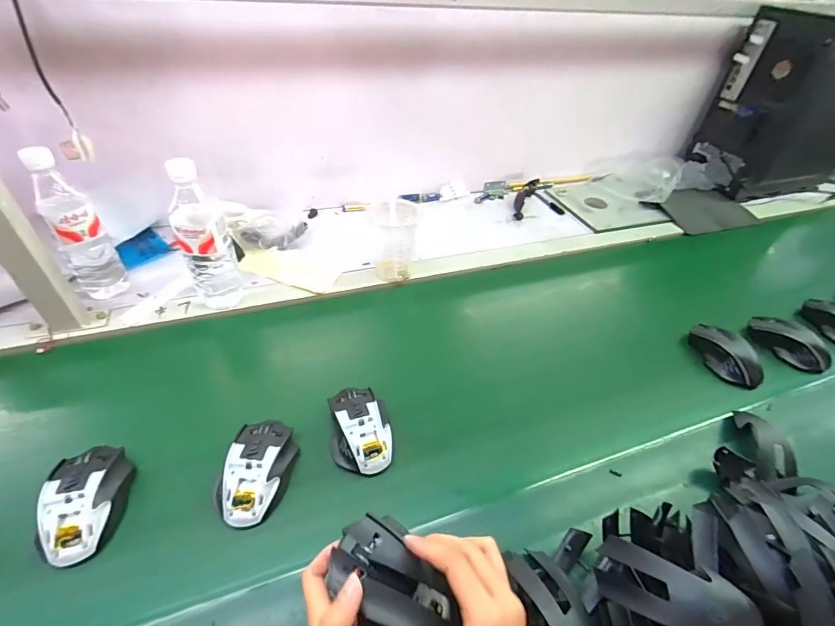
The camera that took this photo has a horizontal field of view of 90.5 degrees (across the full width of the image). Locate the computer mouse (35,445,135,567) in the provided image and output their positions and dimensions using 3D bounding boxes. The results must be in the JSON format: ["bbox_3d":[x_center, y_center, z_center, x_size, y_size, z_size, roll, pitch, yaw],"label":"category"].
[{"bbox_3d":[-0.340,0.194,0.429,0.078,0.045,0.112,-10,45,-16],"label":"computer mouse"}]

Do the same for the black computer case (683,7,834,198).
[{"bbox_3d":[0.943,-0.510,1.050,0.360,0.392,0.232,-17,47,-22],"label":"black computer case"}]

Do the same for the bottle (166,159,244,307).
[{"bbox_3d":[-0.310,-0.105,0.607,0.071,0.224,0.067,-21,49,-25],"label":"bottle"}]

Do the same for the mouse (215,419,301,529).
[{"bbox_3d":[-0.176,0.170,0.460,0.066,0.034,0.114,4,43,-2],"label":"mouse"}]

